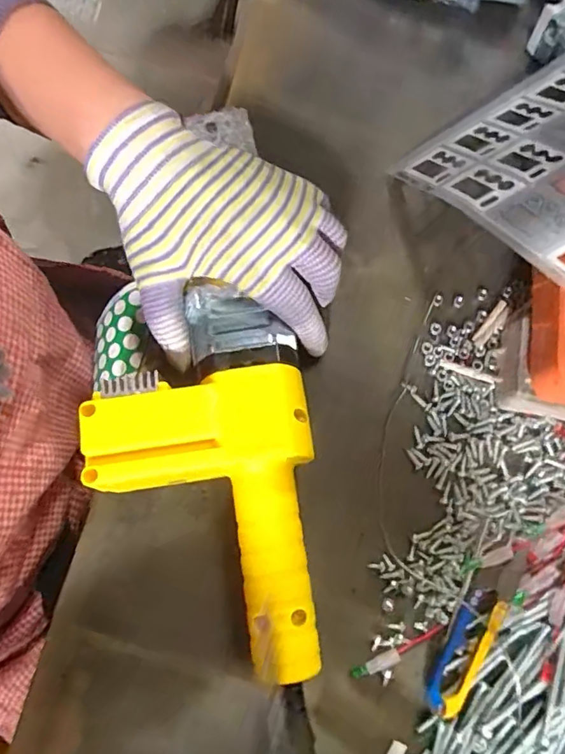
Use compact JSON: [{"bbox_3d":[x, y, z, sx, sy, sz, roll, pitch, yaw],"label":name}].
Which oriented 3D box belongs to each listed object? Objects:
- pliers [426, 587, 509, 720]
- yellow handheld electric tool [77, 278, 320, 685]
[{"bbox_3d":[0.100,0.149,0.270,0.023,0.010,0.066,28,79,6],"label":"pliers"},{"bbox_3d":[-0.042,0.049,0.269,0.111,0.043,0.197,-6,78,-2],"label":"yellow handheld electric tool"}]

